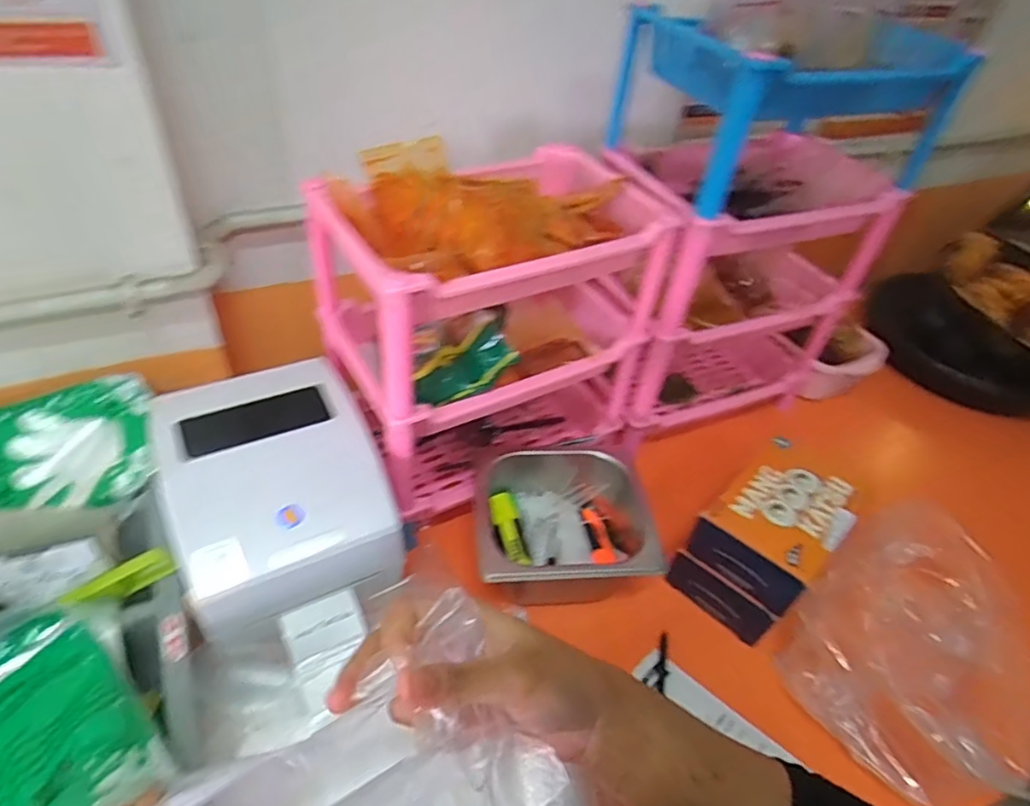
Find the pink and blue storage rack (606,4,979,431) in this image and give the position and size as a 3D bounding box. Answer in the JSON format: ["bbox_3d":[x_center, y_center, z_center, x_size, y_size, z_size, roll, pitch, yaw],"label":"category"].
[{"bbox_3d":[0.273,-0.185,0.764,0.345,0.479,0.219,-19,49,-26],"label":"pink and blue storage rack"}]

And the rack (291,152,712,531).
[{"bbox_3d":[-0.024,-0.069,0.672,0.323,0.342,0.191,-18,48,-25],"label":"rack"}]

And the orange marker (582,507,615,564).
[{"bbox_3d":[0.089,0.142,0.674,0.023,0.010,0.091,1,27,-7],"label":"orange marker"}]

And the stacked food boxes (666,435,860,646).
[{"bbox_3d":[0.262,0.146,0.640,0.144,0.115,0.111,-30,54,-33],"label":"stacked food boxes"}]

